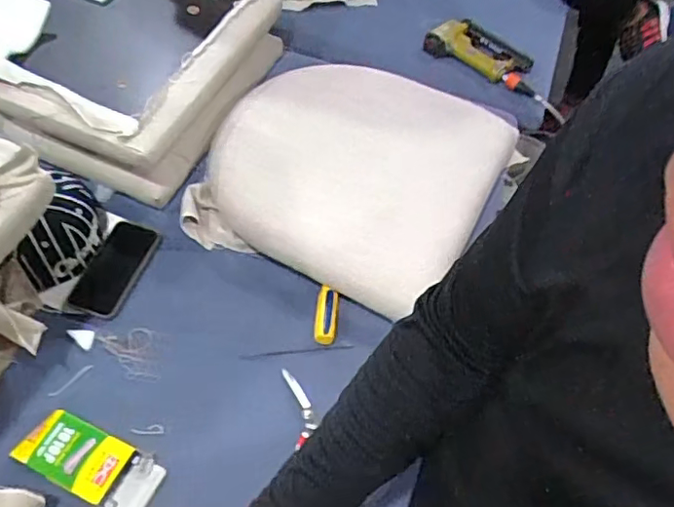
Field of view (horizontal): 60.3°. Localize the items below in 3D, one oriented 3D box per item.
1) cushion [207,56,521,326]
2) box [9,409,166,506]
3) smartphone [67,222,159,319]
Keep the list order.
[{"bbox_3d":[0.040,-0.156,0.968,0.429,0.118,0.437,26,59,13],"label":"cushion"},{"bbox_3d":[-0.311,0.260,0.729,0.177,0.031,0.076,21,58,10],"label":"box"},{"bbox_3d":[-0.338,0.022,0.889,0.076,0.010,0.158,24,62,-9],"label":"smartphone"}]

